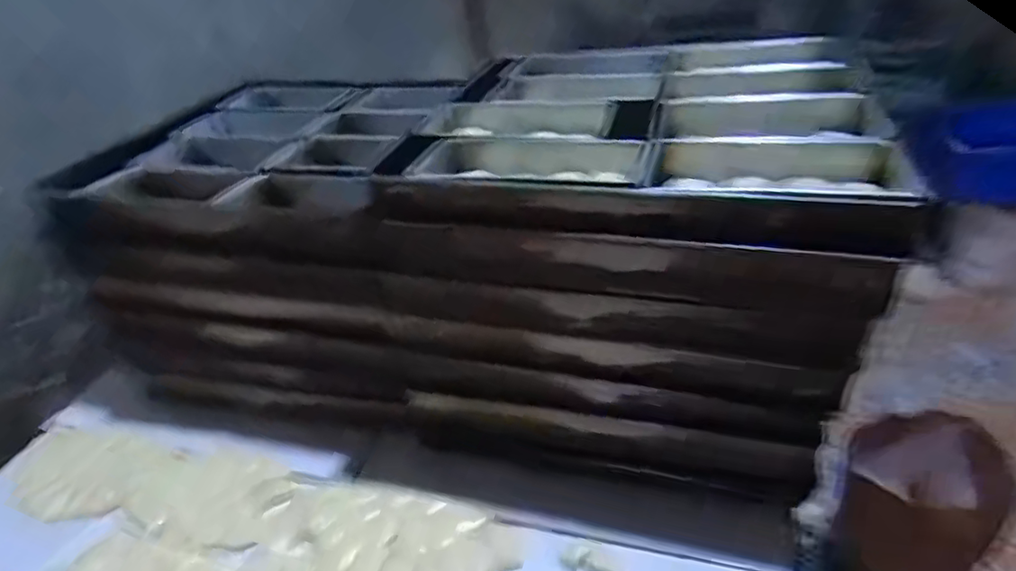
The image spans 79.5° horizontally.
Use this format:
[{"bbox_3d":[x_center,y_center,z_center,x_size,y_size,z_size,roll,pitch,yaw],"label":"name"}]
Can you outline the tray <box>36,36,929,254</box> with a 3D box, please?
[{"bbox_3d":[-0.075,-0.192,0.771,0.915,0.086,0.489,4,36,18],"label":"tray"}]

